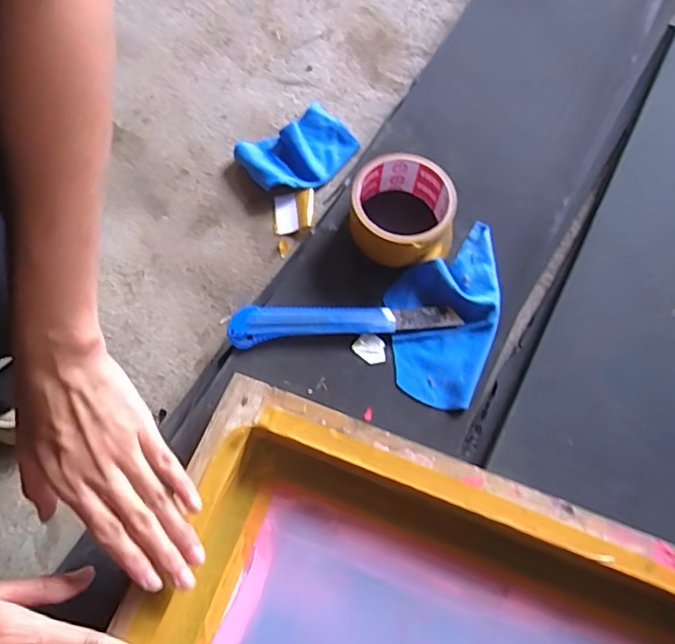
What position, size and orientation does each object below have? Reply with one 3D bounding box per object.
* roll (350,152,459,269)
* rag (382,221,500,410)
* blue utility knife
[{"bbox_3d":[0.056,-0.094,0.460,0.089,0.045,0.090,1,67,-2],"label":"roll"},{"bbox_3d":[0.090,-0.011,0.449,0.089,0.024,0.162,3,67,-1],"label":"rag"},{"bbox_3d":[0.006,-0.003,0.444,0.186,0.012,0.030,-6,67,-5],"label":"blue utility knife"}]

